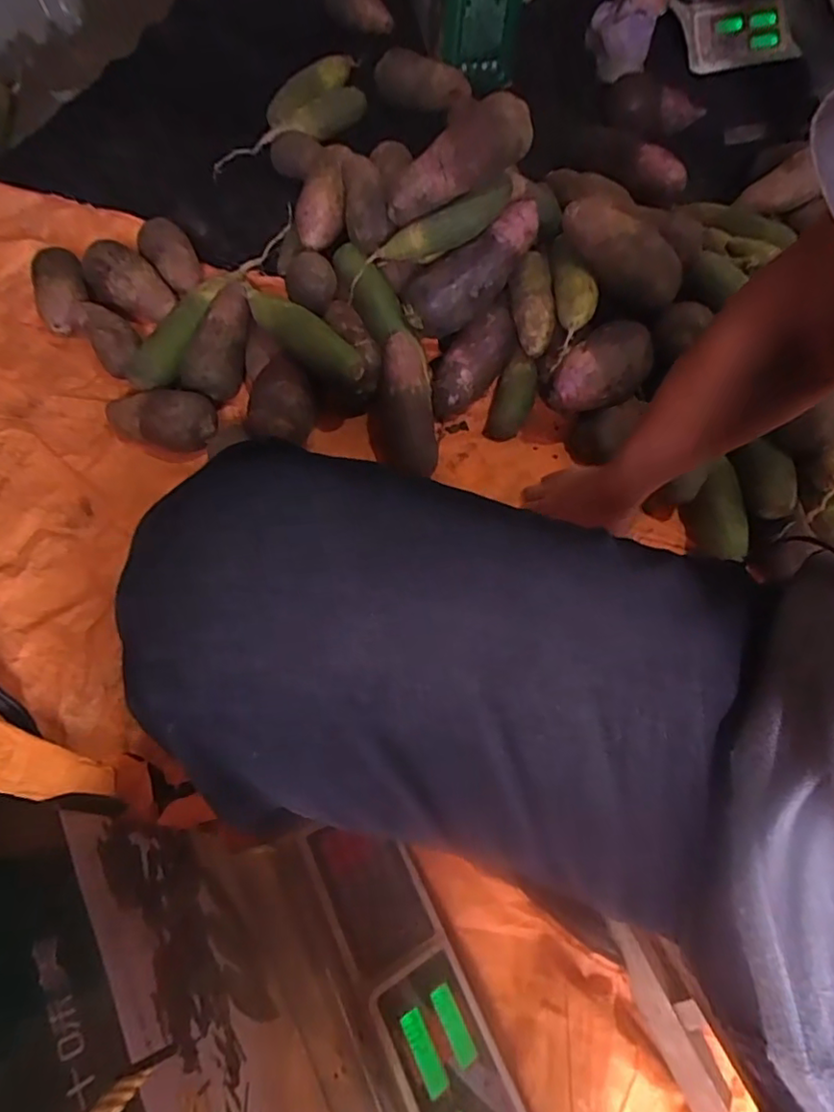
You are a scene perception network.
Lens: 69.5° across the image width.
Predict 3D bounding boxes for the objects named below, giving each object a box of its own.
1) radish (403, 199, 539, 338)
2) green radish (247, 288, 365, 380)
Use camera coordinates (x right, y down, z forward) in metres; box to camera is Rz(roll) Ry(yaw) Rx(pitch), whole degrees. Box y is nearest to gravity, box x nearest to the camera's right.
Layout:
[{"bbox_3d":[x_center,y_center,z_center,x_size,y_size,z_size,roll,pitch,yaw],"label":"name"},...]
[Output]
[{"bbox_3d":[0.075,-0.356,0.738,0.204,0.062,0.070,-45,73,-5],"label":"radish"},{"bbox_3d":[-0.134,-0.270,0.719,0.186,0.046,0.063,33,67,13],"label":"green radish"}]

